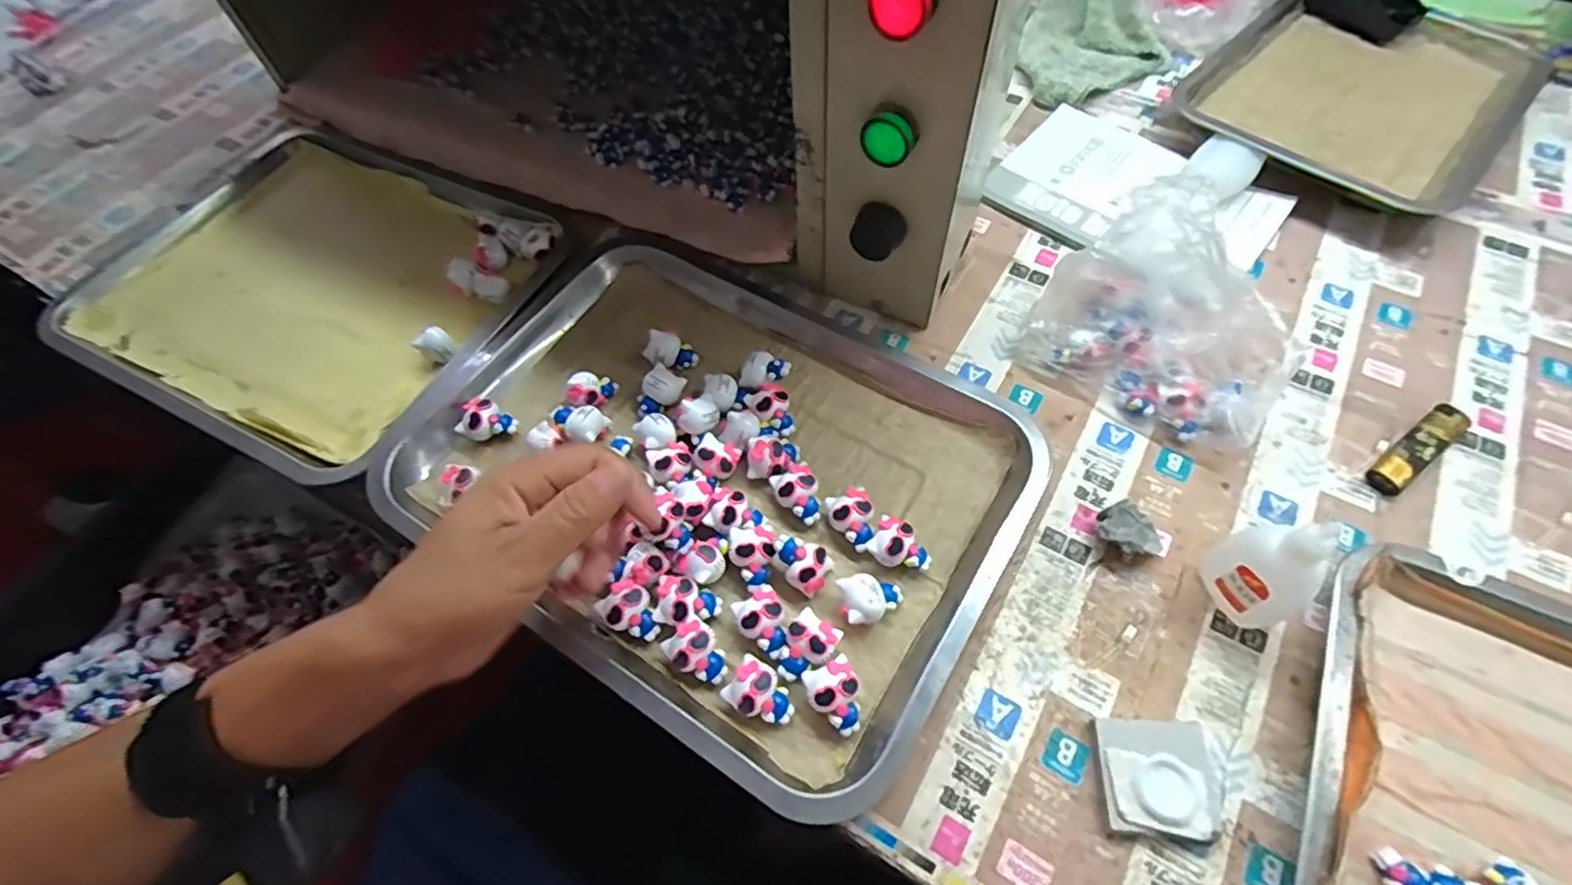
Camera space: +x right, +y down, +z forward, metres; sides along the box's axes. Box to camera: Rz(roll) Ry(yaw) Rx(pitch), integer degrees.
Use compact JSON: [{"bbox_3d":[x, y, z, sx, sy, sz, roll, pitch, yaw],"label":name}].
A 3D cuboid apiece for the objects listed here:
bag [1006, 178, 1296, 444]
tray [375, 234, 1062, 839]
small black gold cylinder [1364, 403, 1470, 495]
[{"bbox_3d":[0.237,-0.081,0.422,0.147,0.095,0.100,33,67,20],"label":"bag"},{"bbox_3d":[-0.044,0.007,0.415,0.347,0.026,0.271,29,65,18],"label":"tray"},{"bbox_3d":[0.383,0.004,0.415,0.081,0.014,0.020,-33,63,-15],"label":"small black gold cylinder"}]

